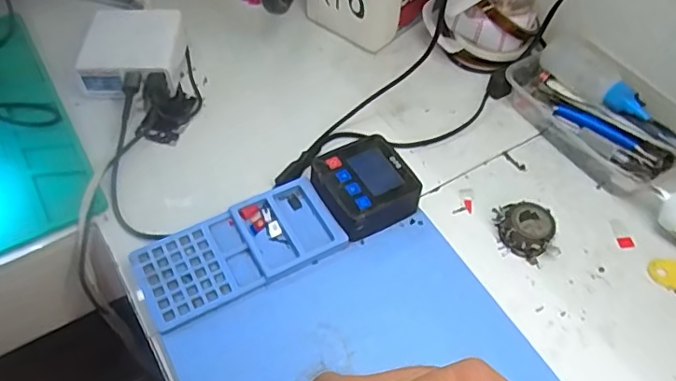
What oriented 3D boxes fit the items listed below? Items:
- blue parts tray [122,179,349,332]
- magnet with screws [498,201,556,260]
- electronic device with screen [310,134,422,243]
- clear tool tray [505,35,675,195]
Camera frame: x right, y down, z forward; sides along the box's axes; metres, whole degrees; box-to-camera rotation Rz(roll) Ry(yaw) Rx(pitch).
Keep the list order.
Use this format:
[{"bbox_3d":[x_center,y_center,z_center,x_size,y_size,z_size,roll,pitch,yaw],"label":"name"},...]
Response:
[{"bbox_3d":[-0.074,0.046,0.418,0.148,0.017,0.070,-23,56,-19],"label":"blue parts tray"},{"bbox_3d":[0.149,0.030,0.440,0.040,0.021,0.040,1,52,-2],"label":"magnet with screws"},{"bbox_3d":[0.020,-0.001,0.444,0.073,0.039,0.073,-23,57,-20],"label":"electronic device with screen"},{"bbox_3d":[0.243,-0.072,0.503,0.095,0.057,0.170,-26,58,-22],"label":"clear tool tray"}]

